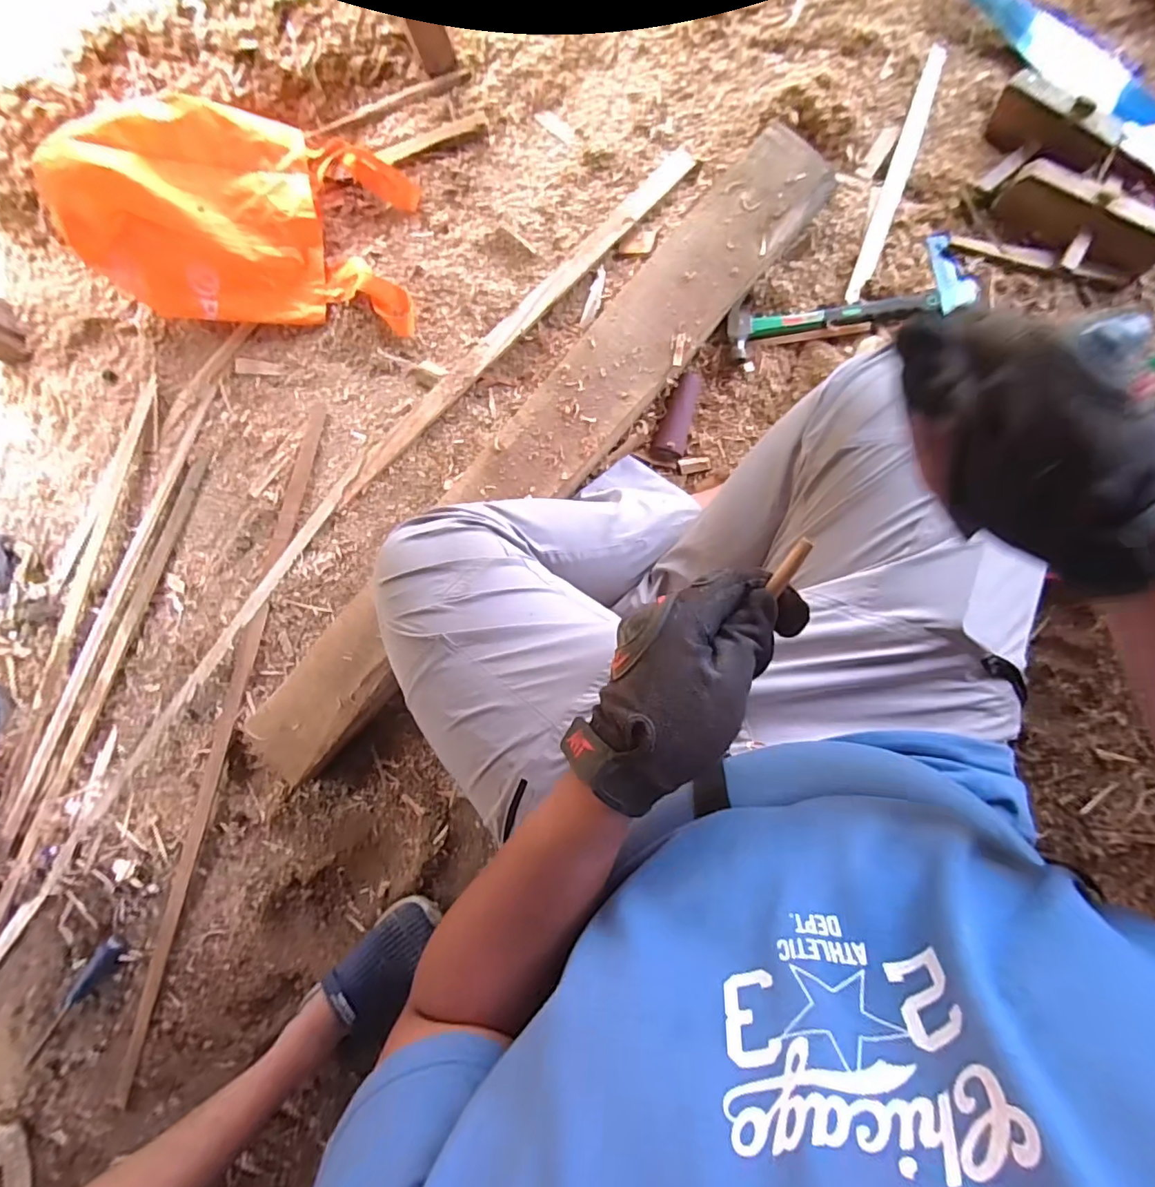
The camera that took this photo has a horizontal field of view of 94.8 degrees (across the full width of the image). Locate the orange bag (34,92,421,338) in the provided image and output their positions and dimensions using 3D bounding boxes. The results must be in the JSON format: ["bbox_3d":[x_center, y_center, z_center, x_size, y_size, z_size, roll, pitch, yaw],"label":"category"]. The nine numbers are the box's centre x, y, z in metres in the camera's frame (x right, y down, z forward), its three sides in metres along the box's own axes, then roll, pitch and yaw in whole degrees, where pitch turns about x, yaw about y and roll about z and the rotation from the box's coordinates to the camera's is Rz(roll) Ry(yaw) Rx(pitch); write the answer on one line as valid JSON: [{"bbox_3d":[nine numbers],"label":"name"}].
[{"bbox_3d":[-0.489,-0.569,0.771,0.439,0.211,0.270,3,86,9],"label":"orange bag"}]

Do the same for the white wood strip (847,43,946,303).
[{"bbox_3d":[0.422,-0.551,0.701,0.027,0.013,0.347,19,88,10],"label":"white wood strip"}]

